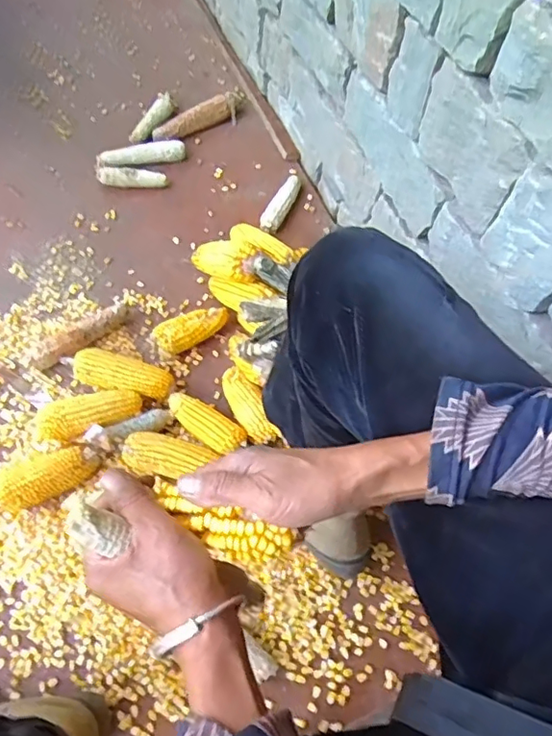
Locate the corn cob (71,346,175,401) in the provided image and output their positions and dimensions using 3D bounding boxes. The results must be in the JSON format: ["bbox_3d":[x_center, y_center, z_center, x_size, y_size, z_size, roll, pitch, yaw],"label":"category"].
[{"bbox_3d":[-0.241,0.012,0.887,0.153,0.060,0.052,10,63,2],"label":"corn cob"}]

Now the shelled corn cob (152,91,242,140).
[{"bbox_3d":[-0.154,-0.530,1.182,0.231,0.042,0.047,-32,69,-17],"label":"shelled corn cob"}]

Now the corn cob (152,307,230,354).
[{"bbox_3d":[-0.142,-0.065,0.946,0.132,0.052,0.057,-31,69,-17],"label":"corn cob"}]

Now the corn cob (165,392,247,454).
[{"bbox_3d":[-0.107,0.086,0.863,0.132,0.057,0.051,37,67,15],"label":"corn cob"}]

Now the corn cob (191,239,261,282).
[{"bbox_3d":[-0.083,-0.174,0.894,0.156,0.053,0.046,16,58,43],"label":"corn cob"}]

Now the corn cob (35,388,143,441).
[{"bbox_3d":[-0.287,0.070,0.849,0.161,0.062,0.064,-18,66,-12],"label":"corn cob"}]

